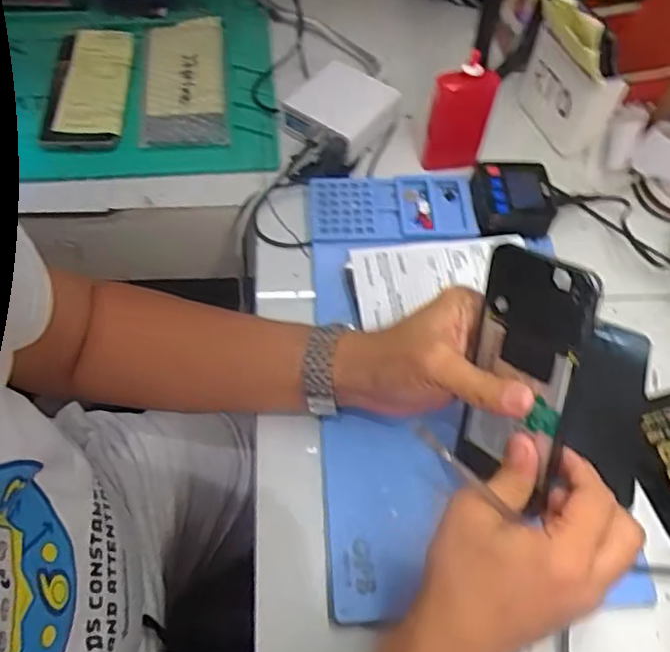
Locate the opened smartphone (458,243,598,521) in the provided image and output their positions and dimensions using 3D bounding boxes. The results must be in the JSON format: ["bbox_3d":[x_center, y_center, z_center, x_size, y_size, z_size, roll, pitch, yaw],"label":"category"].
[{"bbox_3d":[0.113,0.033,0.387,0.011,0.157,0.072,-14,30,-33],"label":"opened smartphone"}]

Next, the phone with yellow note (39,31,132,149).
[{"bbox_3d":[-0.258,-0.250,0.658,0.083,0.016,0.166,-3,59,-4],"label":"phone with yellow note"}]

